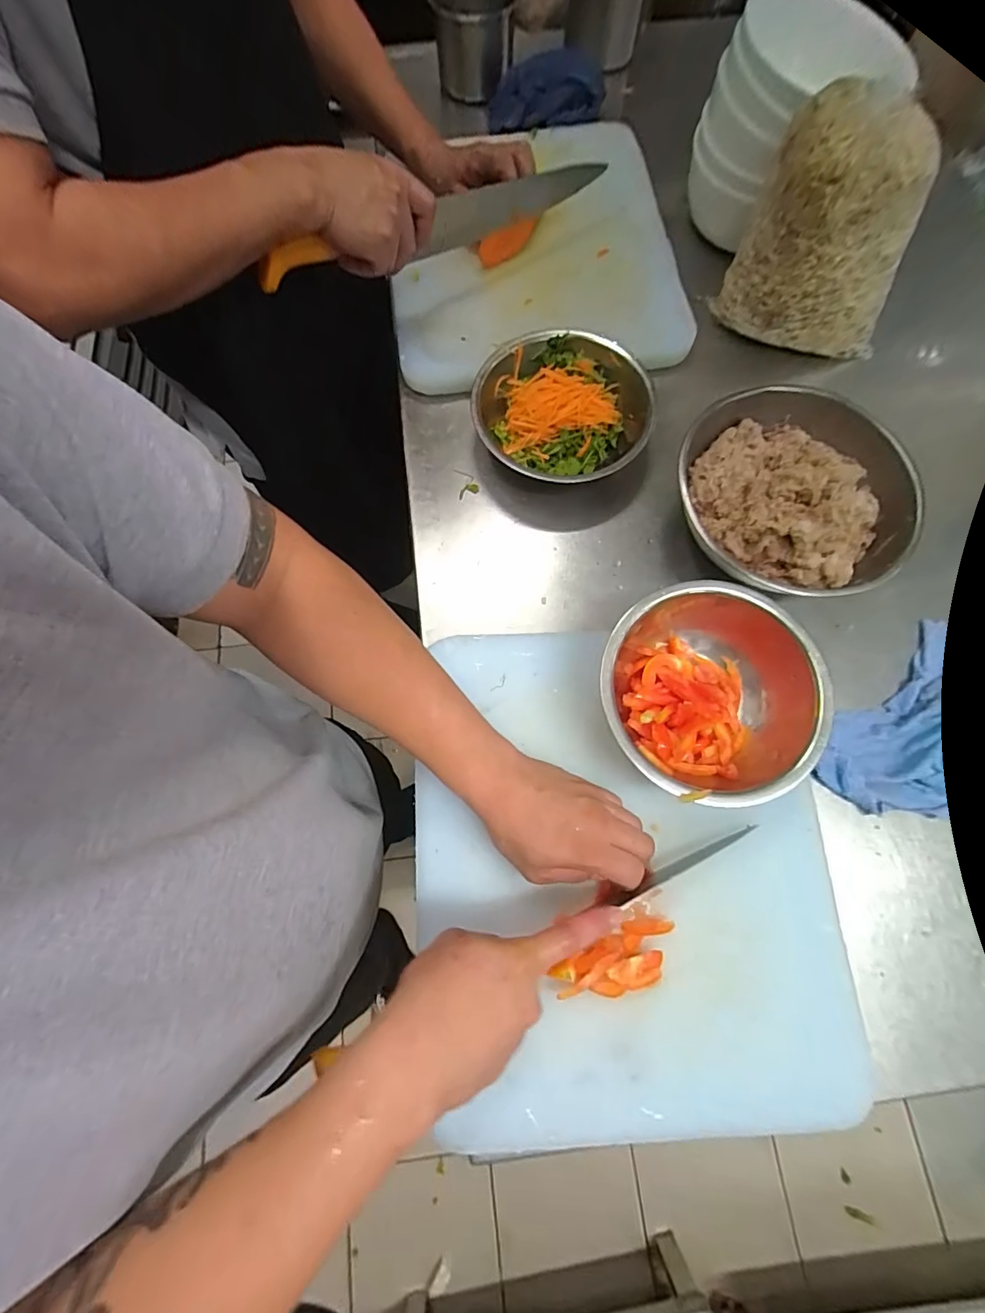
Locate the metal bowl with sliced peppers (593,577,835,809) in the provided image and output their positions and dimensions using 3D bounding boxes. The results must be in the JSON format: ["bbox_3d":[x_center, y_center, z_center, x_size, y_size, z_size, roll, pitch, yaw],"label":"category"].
[{"bbox_3d":[0.175,0.031,0.415,0.166,0.058,0.165,0,74,1],"label":"metal bowl with sliced peppers"}]

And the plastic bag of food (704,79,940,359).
[{"bbox_3d":[0.342,-0.423,0.511,0.159,0.185,0.086,3,74,2],"label":"plastic bag of food"}]

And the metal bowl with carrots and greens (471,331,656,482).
[{"bbox_3d":[0.074,-0.259,0.540,0.180,0.056,0.177,0,74,1],"label":"metal bowl with carrots and greens"}]

